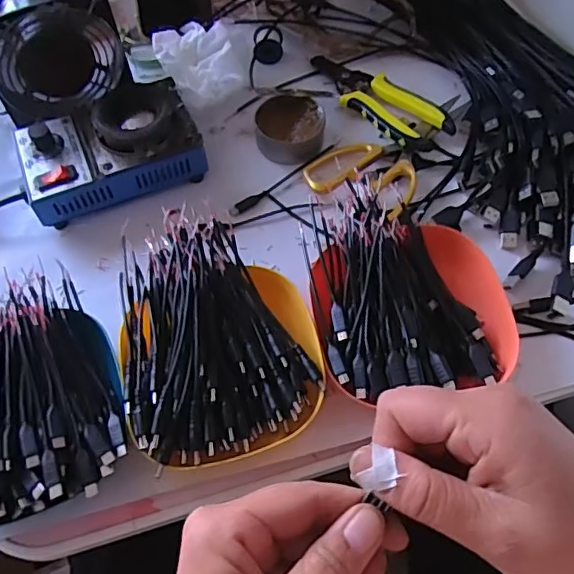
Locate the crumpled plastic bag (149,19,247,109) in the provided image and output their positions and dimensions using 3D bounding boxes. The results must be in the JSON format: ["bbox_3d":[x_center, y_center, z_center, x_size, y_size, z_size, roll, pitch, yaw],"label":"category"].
[{"bbox_3d":[-0.083,-0.217,0.558,0.073,0.053,0.106,-24,62,-11],"label":"crumpled plastic bag"}]

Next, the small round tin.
[{"bbox_3d":[0.004,-0.146,0.527,0.061,0.032,0.054,-12,61,-5],"label":"small round tin"}]

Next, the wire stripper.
[{"bbox_3d":[0.084,-0.183,0.548,0.055,0.022,0.165,-37,66,-18],"label":"wire stripper"}]

